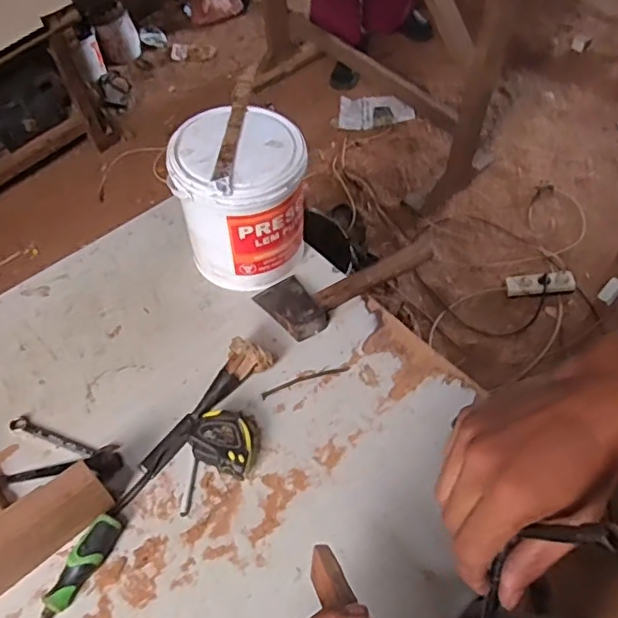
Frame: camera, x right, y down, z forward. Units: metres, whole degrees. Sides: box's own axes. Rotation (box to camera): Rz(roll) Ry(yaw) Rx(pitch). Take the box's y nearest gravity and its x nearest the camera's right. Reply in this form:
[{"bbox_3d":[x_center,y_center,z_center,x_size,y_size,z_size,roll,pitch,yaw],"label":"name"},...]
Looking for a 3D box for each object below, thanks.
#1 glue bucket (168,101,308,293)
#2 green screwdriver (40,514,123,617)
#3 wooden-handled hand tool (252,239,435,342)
[{"bbox_3d":[-0.098,-0.156,0.837,0.174,0.207,0.165,1,55,-2],"label":"glue bucket"},{"bbox_3d":[-0.272,0.312,0.607,0.032,0.028,0.192,25,57,15],"label":"green screwdriver"},{"bbox_3d":[0.059,-0.055,0.877,0.276,0.035,0.115,-32,62,-22],"label":"wooden-handled hand tool"}]

